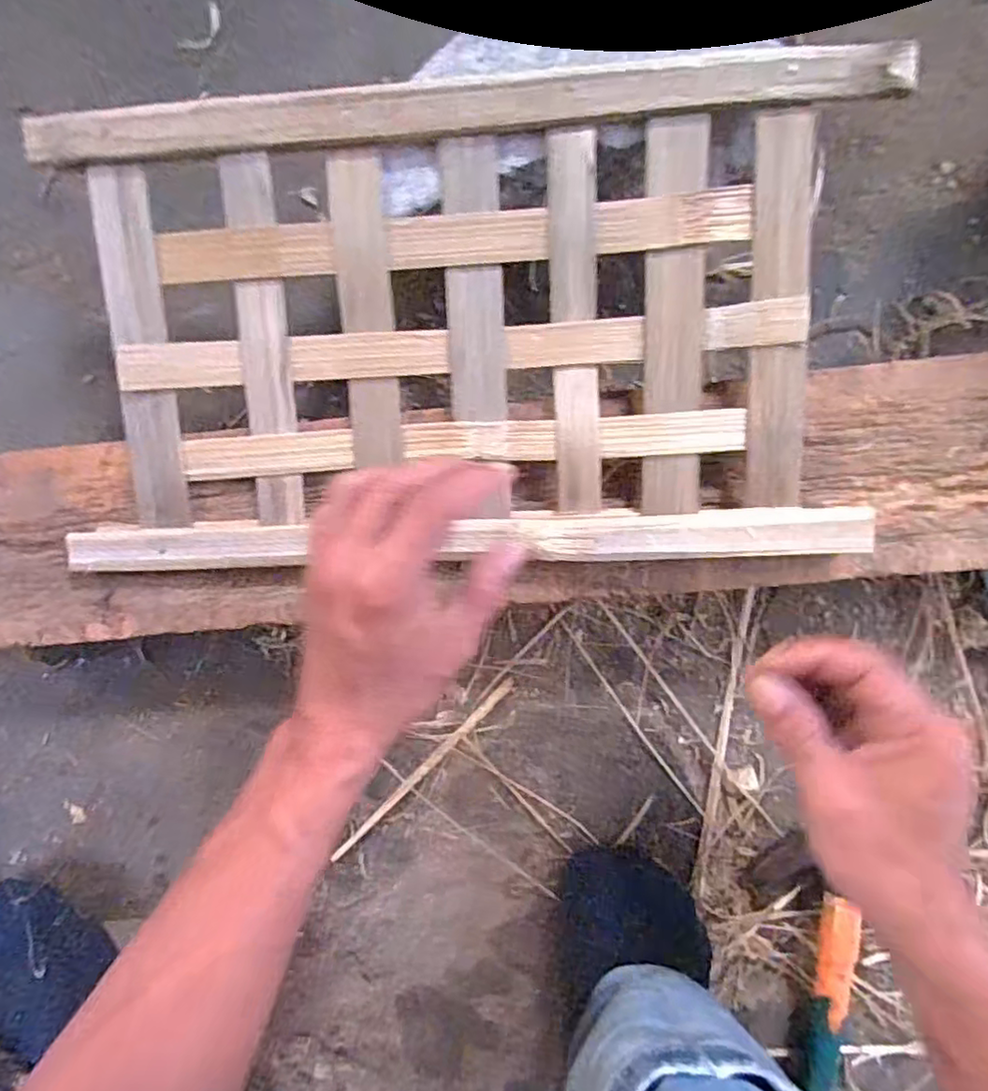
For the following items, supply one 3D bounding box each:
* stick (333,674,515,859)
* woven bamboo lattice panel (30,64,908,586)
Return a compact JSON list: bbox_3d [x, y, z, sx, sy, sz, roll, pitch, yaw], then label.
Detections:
[{"bbox_3d":[-0.046,0.145,0.405,0.009,0.004,0.164,44,96,-2],"label":"stick"},{"bbox_3d":[-0.018,-0.104,0.317,0.381,0.023,0.226,-2,95,3],"label":"woven bamboo lattice panel"}]

